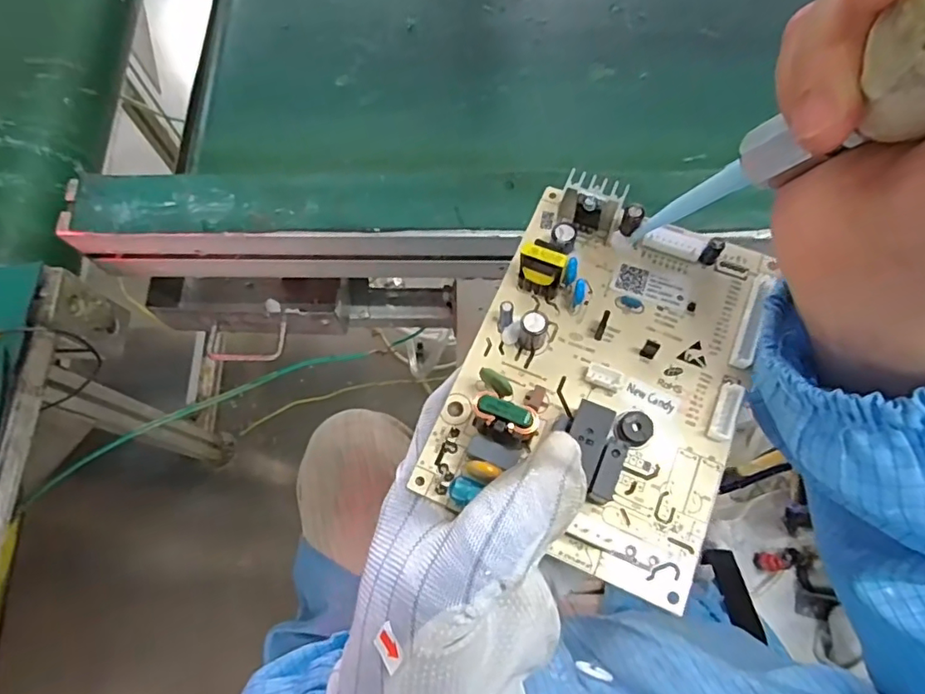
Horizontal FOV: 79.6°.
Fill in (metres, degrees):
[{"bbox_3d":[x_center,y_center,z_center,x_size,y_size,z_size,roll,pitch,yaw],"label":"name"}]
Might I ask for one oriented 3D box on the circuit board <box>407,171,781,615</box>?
[{"bbox_3d":[0.053,0.007,0.203,0.097,0.025,0.133,23,73,7],"label":"circuit board"}]

